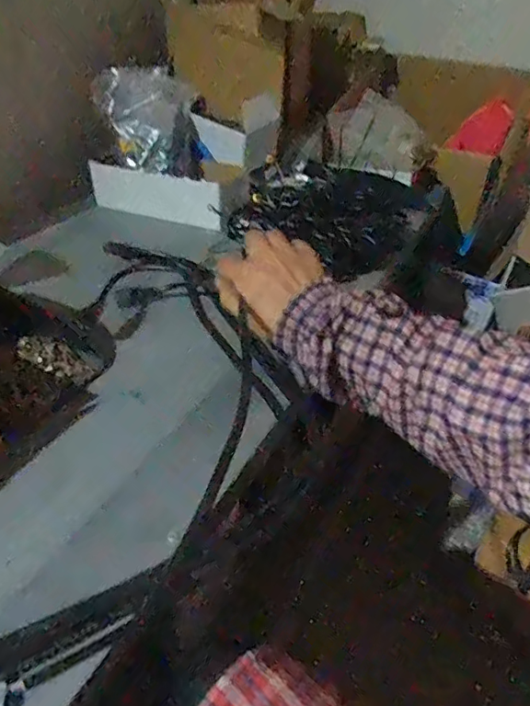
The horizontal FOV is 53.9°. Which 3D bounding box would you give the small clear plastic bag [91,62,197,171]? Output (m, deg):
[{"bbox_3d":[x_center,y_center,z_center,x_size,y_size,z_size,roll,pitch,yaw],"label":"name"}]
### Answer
[{"bbox_3d":[-0.225,-0.446,0.992,0.183,0.154,0.144,-8,35,-12],"label":"small clear plastic bag"}]

